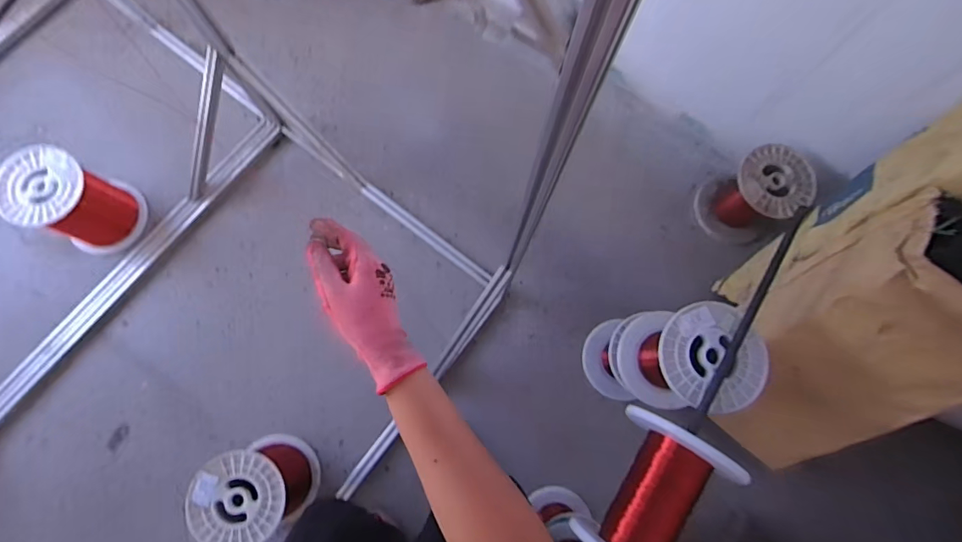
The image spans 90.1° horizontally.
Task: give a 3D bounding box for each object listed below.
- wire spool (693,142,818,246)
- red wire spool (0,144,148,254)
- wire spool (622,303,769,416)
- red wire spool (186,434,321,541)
[{"bbox_3d":[0.727,-0.194,1.296,0.200,0.223,0.210,0,77,-2],"label":"wire spool"},{"bbox_3d":[-1.043,-0.175,1.230,0.197,0.226,0.214,0,77,-2],"label":"red wire spool"},{"bbox_3d":[0.419,0.175,0.988,0.188,0.234,0.193,0,77,-2],"label":"wire spool"},{"bbox_3d":[-0.514,0.502,1.115,0.199,0.228,0.194,0,77,-2],"label":"red wire spool"}]

